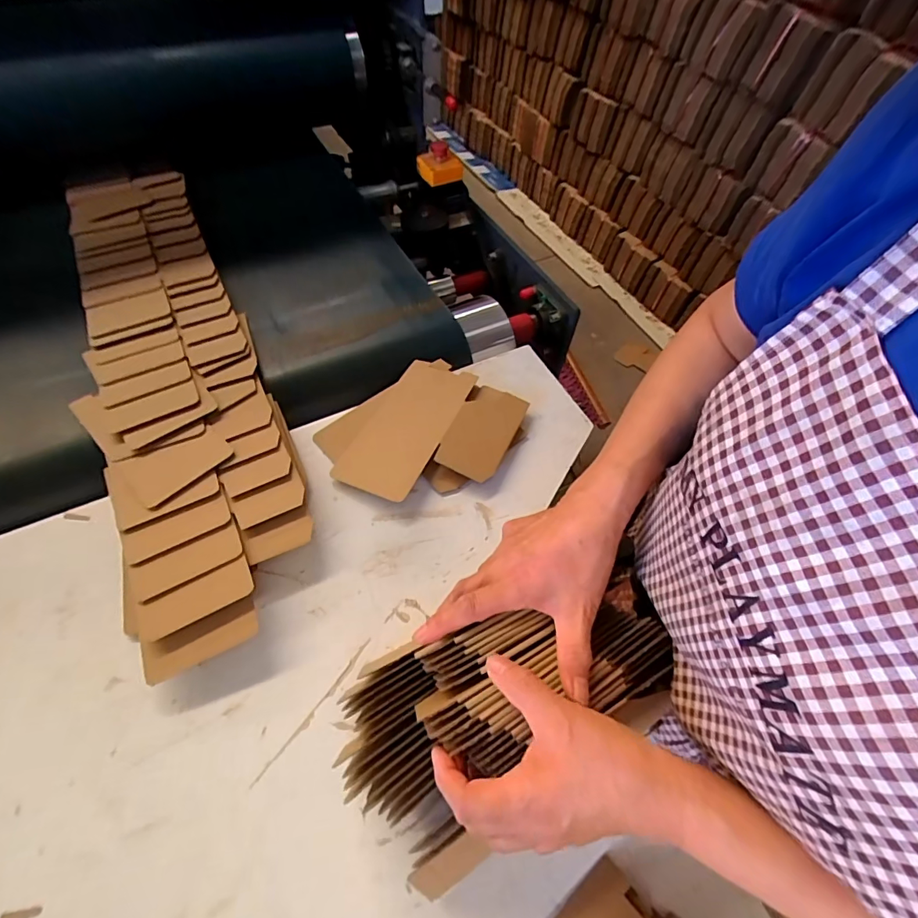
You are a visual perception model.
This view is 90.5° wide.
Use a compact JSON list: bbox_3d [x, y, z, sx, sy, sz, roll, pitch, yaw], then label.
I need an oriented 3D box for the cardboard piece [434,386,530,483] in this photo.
[{"bbox_3d":[0.035,-0.041,0.653,0.084,0.011,0.159,29,62,2],"label":"cardboard piece"}]

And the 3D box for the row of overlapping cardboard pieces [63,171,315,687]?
[{"bbox_3d":[-0.426,-0.173,0.667,0.213,0.025,0.917,-21,63,-16],"label":"row of overlapping cardboard pieces"}]

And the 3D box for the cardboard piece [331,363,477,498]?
[{"bbox_3d":[-0.070,-0.054,0.648,0.109,0.008,0.242,24,59,12],"label":"cardboard piece"}]

